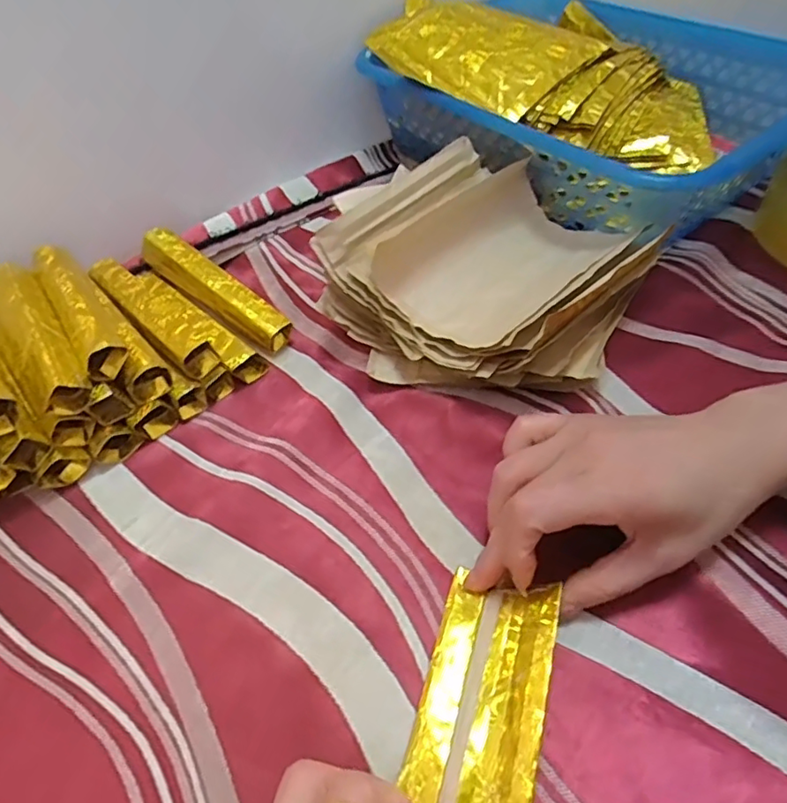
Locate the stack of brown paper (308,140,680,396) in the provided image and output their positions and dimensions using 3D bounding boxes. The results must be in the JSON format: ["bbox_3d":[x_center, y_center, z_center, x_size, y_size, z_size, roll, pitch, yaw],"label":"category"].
[{"bbox_3d":[0.064,-0.082,0.371,0.163,0.078,0.165,24,56,25],"label":"stack of brown paper"}]

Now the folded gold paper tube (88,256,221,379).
[{"bbox_3d":[-0.163,-0.058,0.388,0.127,0.025,0.023,34,60,30],"label":"folded gold paper tube"}]

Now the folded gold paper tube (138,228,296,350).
[{"bbox_3d":[-0.128,-0.080,0.416,0.131,0.021,0.025,36,61,16],"label":"folded gold paper tube"}]

